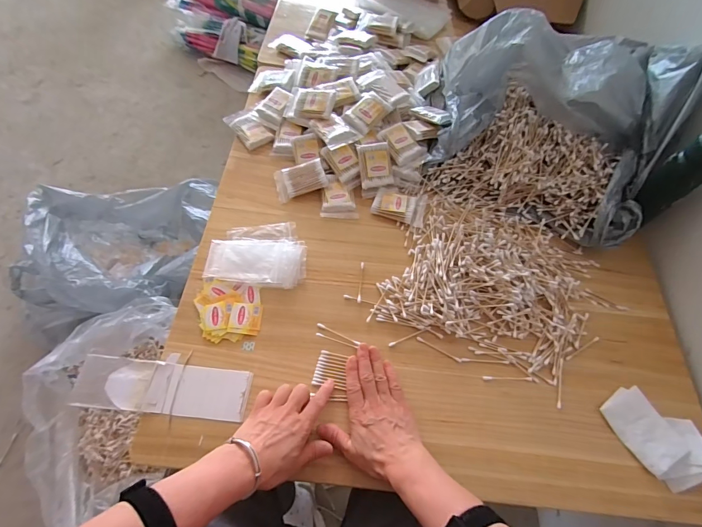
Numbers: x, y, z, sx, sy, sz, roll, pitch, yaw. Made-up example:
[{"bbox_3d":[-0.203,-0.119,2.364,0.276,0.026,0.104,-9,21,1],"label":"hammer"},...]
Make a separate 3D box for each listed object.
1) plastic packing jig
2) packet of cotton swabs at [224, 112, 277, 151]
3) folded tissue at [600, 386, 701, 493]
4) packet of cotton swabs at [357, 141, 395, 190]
[{"bbox_3d":[-0.241,0.157,0.454,0.212,0.011,0.065,6,64,1],"label":"plastic packing jig"},{"bbox_3d":[-0.189,-0.254,0.659,0.059,0.019,0.099,-35,70,-17],"label":"packet of cotton swabs"},{"bbox_3d":[0.396,0.219,0.457,0.082,0.015,0.115,-36,62,-8],"label":"folded tissue"},{"bbox_3d":[0.042,-0.167,0.599,0.056,0.010,0.071,-11,102,-10],"label":"packet of cotton swabs"}]

